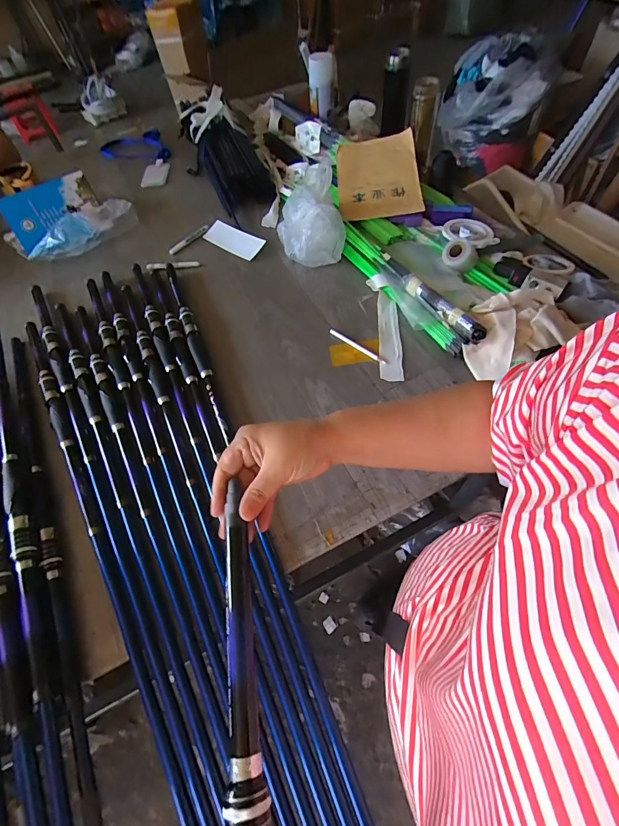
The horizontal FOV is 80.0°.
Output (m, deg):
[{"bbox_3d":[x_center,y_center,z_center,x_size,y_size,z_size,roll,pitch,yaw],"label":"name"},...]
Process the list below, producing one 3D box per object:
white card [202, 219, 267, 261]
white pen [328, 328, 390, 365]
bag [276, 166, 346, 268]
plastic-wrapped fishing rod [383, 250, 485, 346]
[{"bbox_3d":[-0.182,-0.421,0.895,0.170,0.011,0.069,32,83,23],"label":"white card"},{"bbox_3d":[0.088,-0.124,0.683,0.130,0.007,0.011,38,67,24],"label":"white pen"},{"bbox_3d":[-0.002,-0.438,0.829,0.136,0.112,0.181,-10,57,-2],"label":"bag"},{"bbox_3d":[0.217,-0.222,0.677,0.031,0.030,0.270,-28,61,-11],"label":"plastic-wrapped fishing rod"}]

